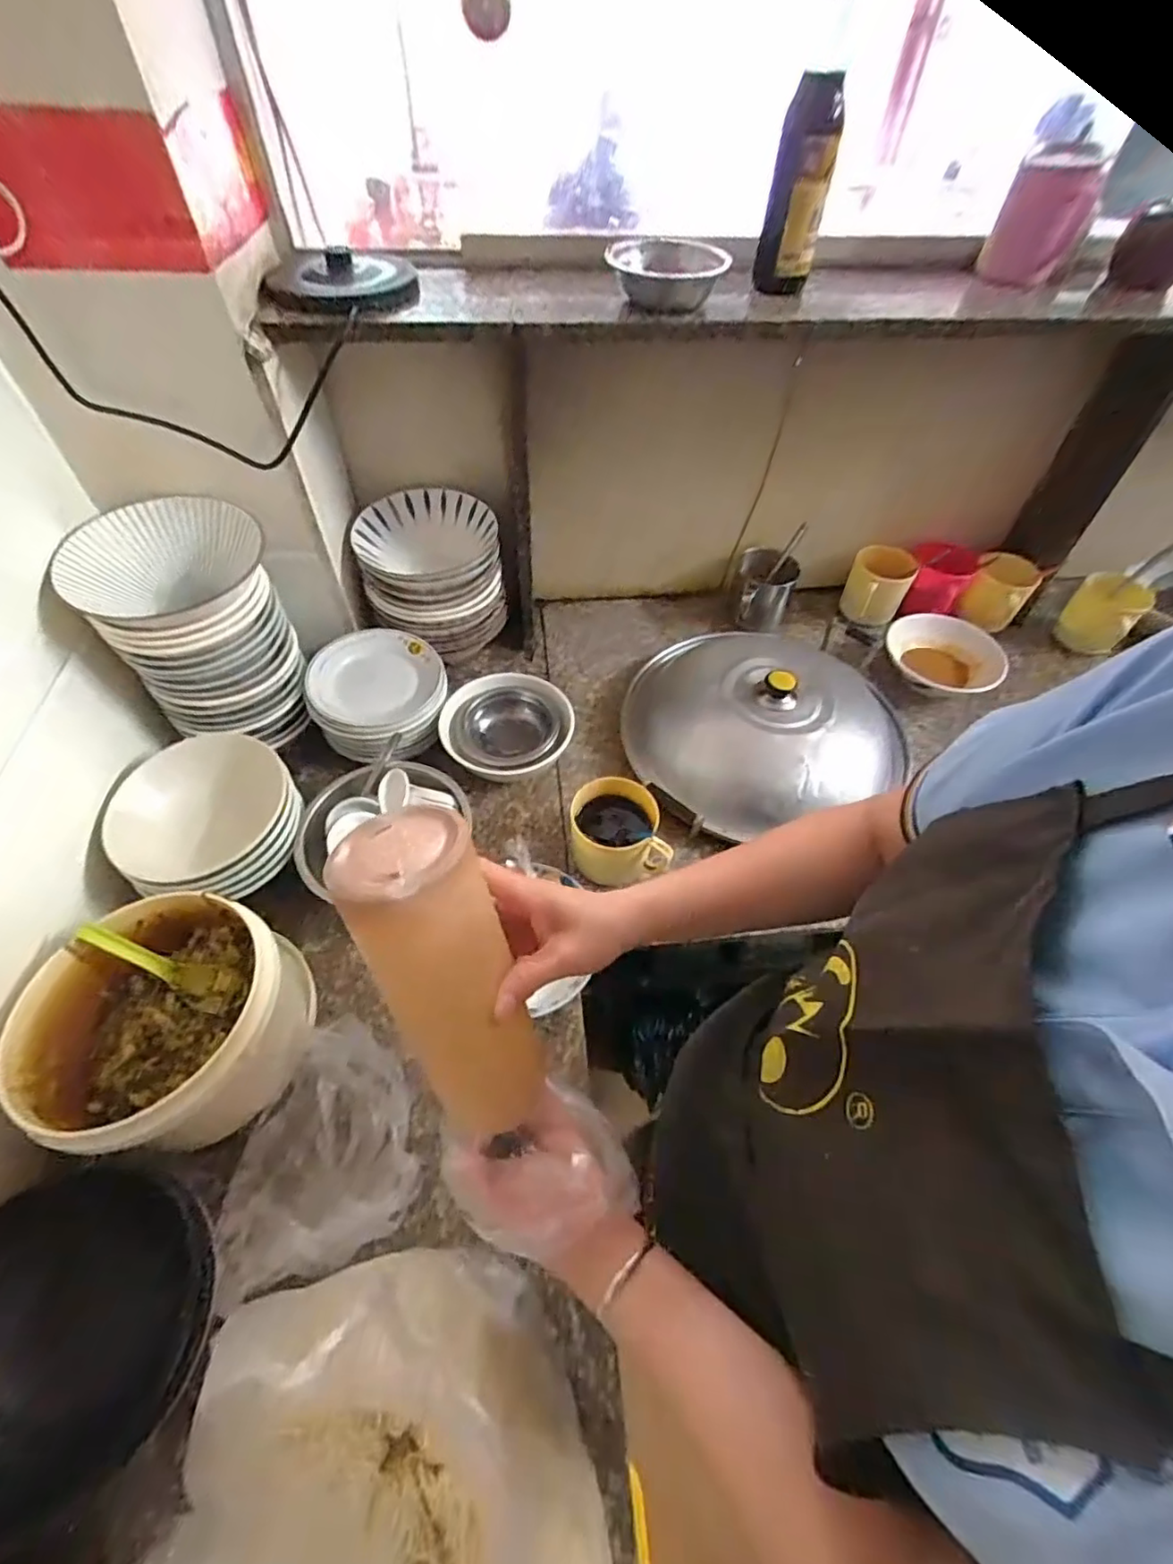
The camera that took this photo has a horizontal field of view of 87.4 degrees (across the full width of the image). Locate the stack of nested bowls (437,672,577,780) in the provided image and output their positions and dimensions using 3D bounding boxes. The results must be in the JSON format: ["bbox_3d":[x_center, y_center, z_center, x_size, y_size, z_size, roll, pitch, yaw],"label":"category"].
[{"bbox_3d":[-0.097,-0.062,0.818,0.169,0.087,0.146,-36,62,-25],"label":"stack of nested bowls"}]

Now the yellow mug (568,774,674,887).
[{"bbox_3d":[0.037,0.061,0.726,0.106,0.097,0.099,0,53,-1],"label":"yellow mug"}]

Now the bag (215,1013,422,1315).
[{"bbox_3d":[-0.226,0.341,0.550,0.147,0.050,0.207,26,56,6],"label":"bag"}]

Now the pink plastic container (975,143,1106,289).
[{"bbox_3d":[0.529,-0.656,0.716,0.089,0.112,0.096,26,56,17],"label":"pink plastic container"}]

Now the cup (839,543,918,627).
[{"bbox_3d":[0.481,-0.318,1.025,0.093,0.108,0.111,22,55,14],"label":"cup"}]

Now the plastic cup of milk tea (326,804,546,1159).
[{"bbox_3d":[-0.073,0.126,0.354,0.066,0.228,0.060,-8,30,5],"label":"plastic cup of milk tea"}]

